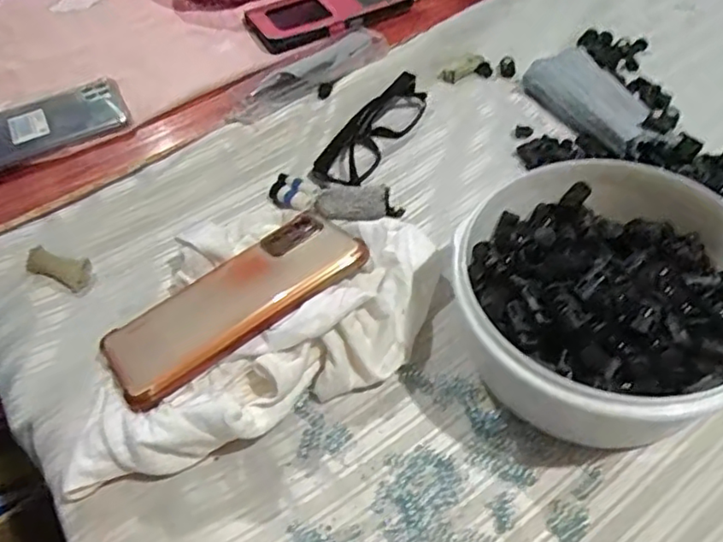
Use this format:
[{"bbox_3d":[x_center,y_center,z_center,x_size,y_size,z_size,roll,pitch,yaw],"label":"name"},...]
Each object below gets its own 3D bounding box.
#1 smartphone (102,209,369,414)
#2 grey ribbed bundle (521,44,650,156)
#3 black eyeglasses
[{"bbox_3d":[-0.080,0.016,0.371,0.158,0.010,0.076,-37,41,-19],"label":"smartphone"},{"bbox_3d":[0.183,-0.137,0.479,0.055,0.034,0.126,-17,51,-8],"label":"grey ribbed bundle"},{"bbox_3d":[0.012,-0.116,0.482,0.036,0.024,0.128,21,55,21],"label":"black eyeglasses"}]

